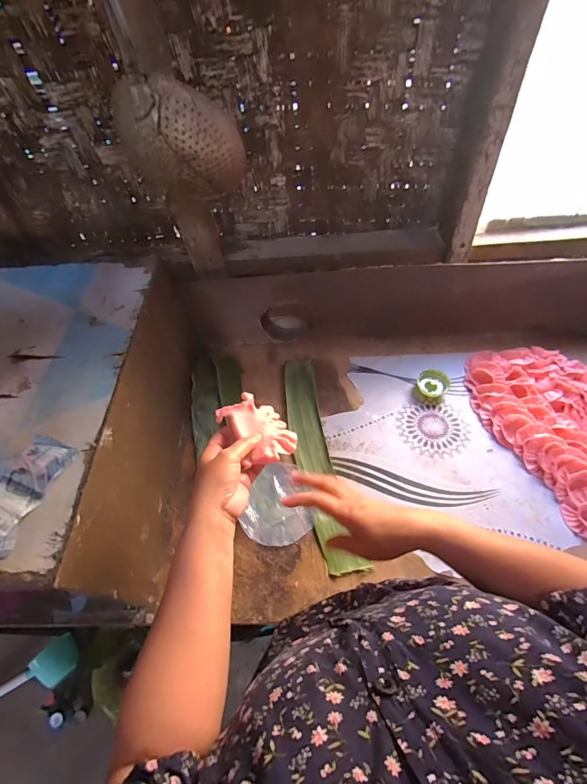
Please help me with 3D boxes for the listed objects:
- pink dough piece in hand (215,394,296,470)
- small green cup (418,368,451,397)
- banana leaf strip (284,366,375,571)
[{"bbox_3d":[-0.043,0.045,0.448,0.069,0.040,0.088,-33,59,-17],"label":"pink dough piece in hand"},{"bbox_3d":[0.279,-0.018,0.725,0.058,0.029,0.052,23,61,19],"label":"small green cup"},{"bbox_3d":[0.040,0.110,0.678,0.073,0.009,0.424,-11,56,-3],"label":"banana leaf strip"}]

